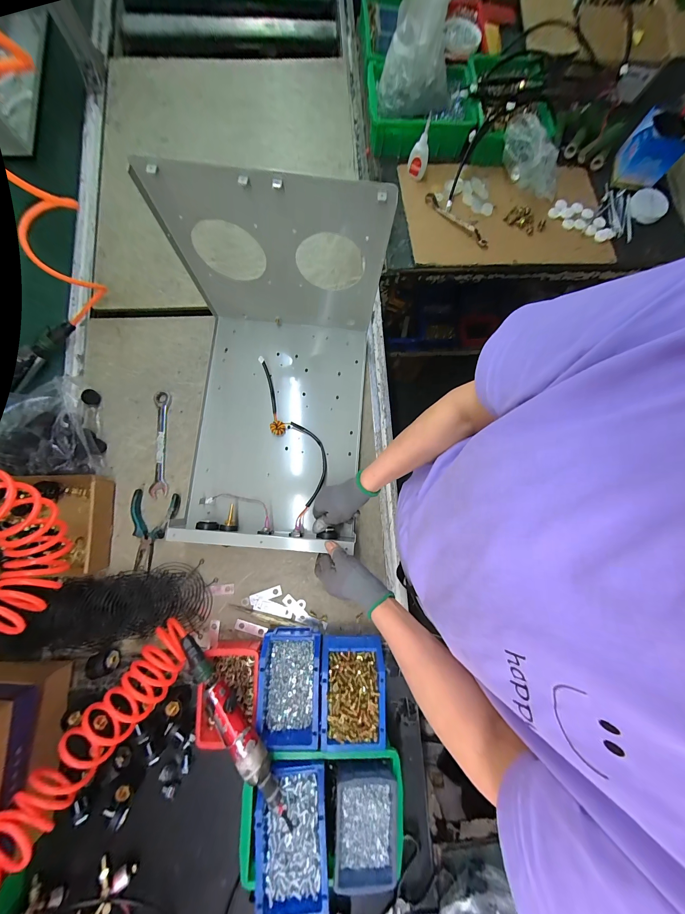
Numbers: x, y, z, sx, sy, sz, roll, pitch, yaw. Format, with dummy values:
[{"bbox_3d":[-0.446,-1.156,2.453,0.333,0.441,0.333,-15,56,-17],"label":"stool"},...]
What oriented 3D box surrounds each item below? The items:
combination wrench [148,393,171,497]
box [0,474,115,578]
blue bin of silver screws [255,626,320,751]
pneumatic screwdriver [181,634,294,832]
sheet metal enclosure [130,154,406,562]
[{"bbox_3d":[-0.374,-0.031,0.594,0.032,0.010,0.220,-2,81,-3],"label":"combination wrench"},{"bbox_3d":[-0.557,0.127,0.538,0.230,0.044,0.187,1,81,-3],"label":"box"},{"bbox_3d":[-0.090,0.393,0.502,0.103,0.058,0.161,1,81,-3],"label":"blue bin of silver screws"},{"bbox_3d":[-0.167,0.417,0.449,0.046,0.046,0.303,-37,85,-8],"label":"pneumatic screwdriver"},{"bbox_3d":[-0.124,-0.092,0.459,0.330,0.312,0.466,5,80,0],"label":"sheet metal enclosure"}]

